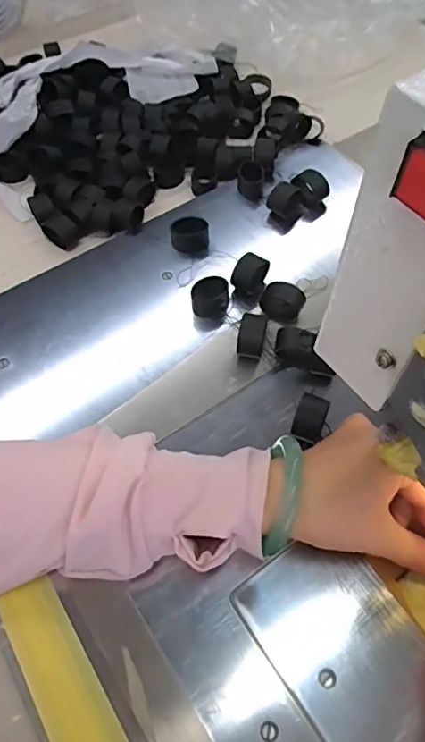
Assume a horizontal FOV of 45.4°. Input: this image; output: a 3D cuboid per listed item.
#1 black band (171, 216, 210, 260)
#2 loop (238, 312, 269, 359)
[{"bbox_3d":[-0.019,-0.118,0.445,0.033,0.023,0.026,0,58,-4],"label":"black band"},{"bbox_3d":[0.029,-0.025,0.376,0.019,0.026,0.024,8,58,6],"label":"loop"}]

